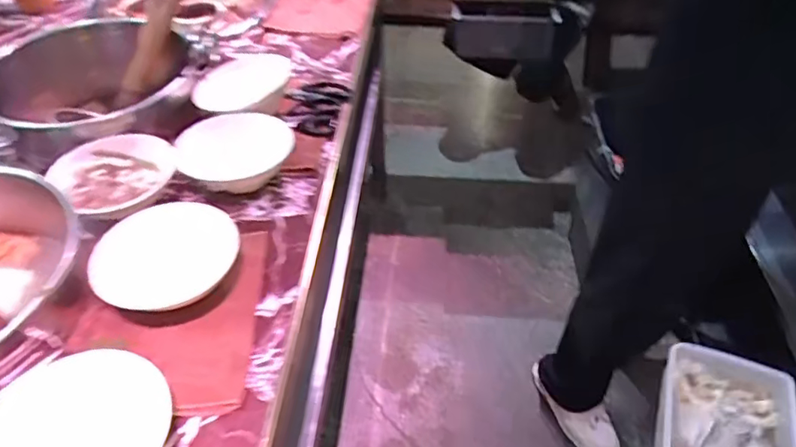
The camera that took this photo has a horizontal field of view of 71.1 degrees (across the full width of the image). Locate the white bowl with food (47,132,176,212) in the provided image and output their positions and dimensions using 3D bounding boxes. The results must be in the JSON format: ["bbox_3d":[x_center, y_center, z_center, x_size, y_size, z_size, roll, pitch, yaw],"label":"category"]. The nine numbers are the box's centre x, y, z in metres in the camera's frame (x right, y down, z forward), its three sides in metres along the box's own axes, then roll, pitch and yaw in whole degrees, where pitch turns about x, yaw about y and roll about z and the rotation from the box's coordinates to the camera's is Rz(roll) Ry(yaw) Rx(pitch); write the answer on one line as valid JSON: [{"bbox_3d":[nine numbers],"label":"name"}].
[{"bbox_3d":[-0.426,-0.074,0.849,0.164,0.050,0.160,-22,51,-23],"label":"white bowl with food"}]

